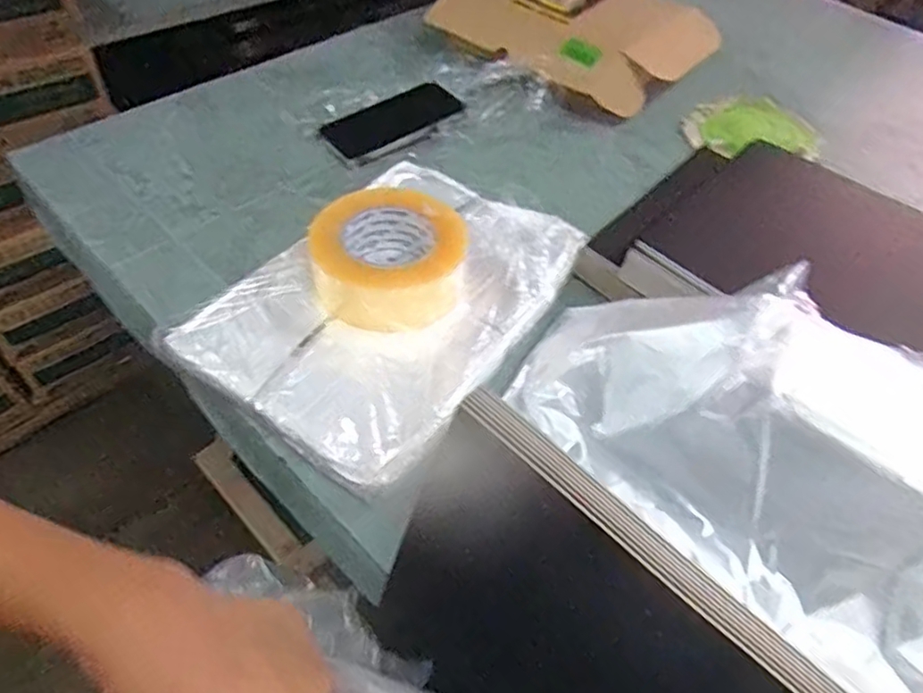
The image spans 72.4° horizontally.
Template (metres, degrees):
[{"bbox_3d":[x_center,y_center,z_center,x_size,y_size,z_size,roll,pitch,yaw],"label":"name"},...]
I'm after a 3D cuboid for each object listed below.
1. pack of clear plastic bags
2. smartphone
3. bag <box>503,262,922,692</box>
[{"bbox_3d":[-0.057,-0.047,0.553,0.227,0.030,0.320,31,56,18],"label":"pack of clear plastic bags"},{"bbox_3d":[-0.080,-0.263,0.728,0.158,0.015,0.078,-30,60,-25],"label":"smartphone"},{"bbox_3d":[0.234,0.083,0.413,0.154,0.125,0.407,-35,63,-28],"label":"bag"}]

